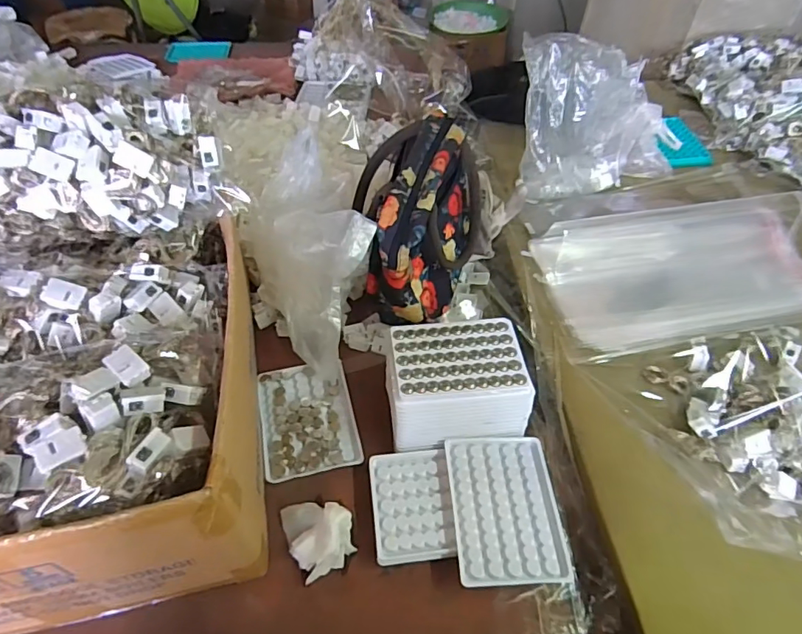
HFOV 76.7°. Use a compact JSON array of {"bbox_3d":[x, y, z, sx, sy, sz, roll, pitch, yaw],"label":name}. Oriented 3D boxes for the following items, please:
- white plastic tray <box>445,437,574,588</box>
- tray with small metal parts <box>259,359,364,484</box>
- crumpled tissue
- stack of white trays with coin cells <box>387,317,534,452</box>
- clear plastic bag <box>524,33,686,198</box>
[{"bbox_3d":[0.093,0.168,0.455,0.094,0.008,0.130,-1,49,-3],"label":"white plastic tray"},{"bbox_3d":[-0.096,0.102,0.525,0.093,0.011,0.127,-9,50,-11],"label":"tray with small metal parts"},{"bbox_3d":[-0.070,0.183,0.435,0.053,0.028,0.065,-20,52,-19],"label":"crumpled tissue"},{"bbox_3d":[0.052,0.064,0.501,0.131,0.063,0.099,-4,49,-6],"label":"stack of white trays with coin cells"},{"bbox_3d":[0.279,-0.276,0.708,0.238,0.169,0.122,-8,49,-9],"label":"clear plastic bag"}]

